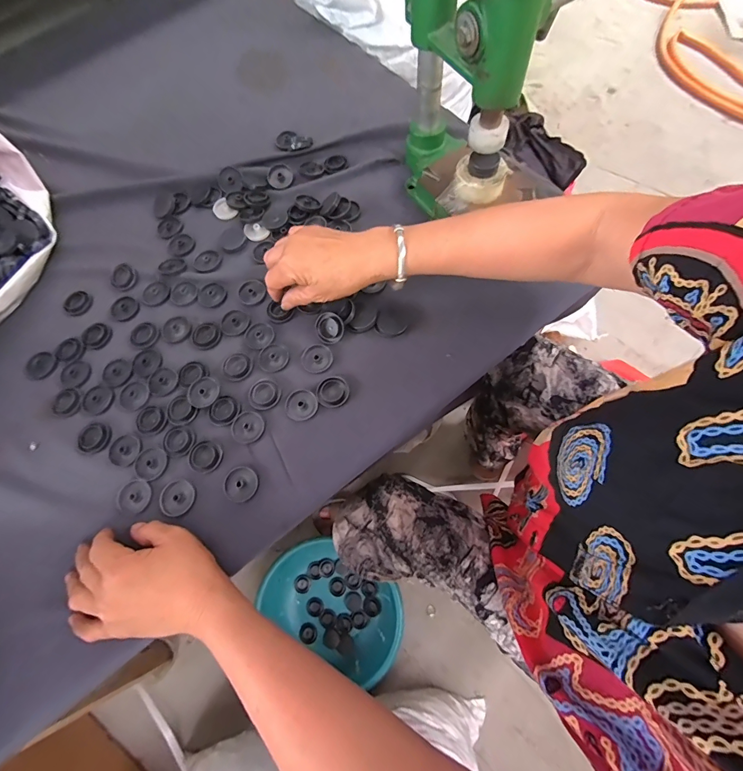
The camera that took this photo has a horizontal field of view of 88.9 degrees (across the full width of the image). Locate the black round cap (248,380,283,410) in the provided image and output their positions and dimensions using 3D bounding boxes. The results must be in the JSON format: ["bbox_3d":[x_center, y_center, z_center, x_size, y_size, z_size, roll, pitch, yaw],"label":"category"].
[{"bbox_3d":[-0.114,0.009,0.404,0.033,0.004,0.033,-2,70,5],"label":"black round cap"}]

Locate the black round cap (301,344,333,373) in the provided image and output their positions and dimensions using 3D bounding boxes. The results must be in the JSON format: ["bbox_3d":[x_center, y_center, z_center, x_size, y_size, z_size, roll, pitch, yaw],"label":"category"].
[{"bbox_3d":[-0.059,-0.030,0.412,0.033,0.004,0.031,-2,70,5],"label":"black round cap"}]

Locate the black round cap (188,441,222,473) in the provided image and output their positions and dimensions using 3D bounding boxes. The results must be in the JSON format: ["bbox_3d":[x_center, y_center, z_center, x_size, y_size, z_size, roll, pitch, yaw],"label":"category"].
[{"bbox_3d":[-0.170,0.072,0.386,0.033,0.004,0.031,-2,70,5],"label":"black round cap"}]

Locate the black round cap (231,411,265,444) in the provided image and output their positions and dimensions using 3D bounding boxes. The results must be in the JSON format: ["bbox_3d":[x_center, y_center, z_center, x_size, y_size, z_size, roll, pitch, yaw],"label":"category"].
[{"bbox_3d":[-0.128,0.043,0.392,0.033,0.004,0.033,-2,70,5],"label":"black round cap"}]

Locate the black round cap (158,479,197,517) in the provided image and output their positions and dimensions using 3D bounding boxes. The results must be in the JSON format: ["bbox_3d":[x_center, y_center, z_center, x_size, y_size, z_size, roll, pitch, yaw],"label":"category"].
[{"bbox_3d":[-0.191,0.110,0.372,0.034,0.004,0.033,-2,70,5],"label":"black round cap"}]

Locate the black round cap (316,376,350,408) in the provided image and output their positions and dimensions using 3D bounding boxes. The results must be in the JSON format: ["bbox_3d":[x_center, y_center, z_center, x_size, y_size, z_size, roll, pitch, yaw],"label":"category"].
[{"bbox_3d":[-0.041,0.006,0.398,0.032,0.006,0.034,-2,70,5],"label":"black round cap"}]

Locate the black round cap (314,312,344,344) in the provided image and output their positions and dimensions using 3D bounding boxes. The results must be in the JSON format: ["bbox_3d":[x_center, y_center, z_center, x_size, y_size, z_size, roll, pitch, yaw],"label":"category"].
[{"bbox_3d":[-0.046,-0.062,0.410,0.031,0.006,0.032,15,110,-2],"label":"black round cap"}]

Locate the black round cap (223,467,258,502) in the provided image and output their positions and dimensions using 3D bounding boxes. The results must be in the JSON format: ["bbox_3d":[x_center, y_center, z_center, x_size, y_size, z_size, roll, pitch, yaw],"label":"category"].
[{"bbox_3d":[-0.128,0.096,0.371,0.033,0.004,0.032,-2,70,5],"label":"black round cap"}]

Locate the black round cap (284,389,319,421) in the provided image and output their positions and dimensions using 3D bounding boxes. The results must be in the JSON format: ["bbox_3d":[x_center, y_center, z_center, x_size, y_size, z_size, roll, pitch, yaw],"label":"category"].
[{"bbox_3d":[-0.074,0.020,0.399,0.033,0.004,0.033,-2,70,5],"label":"black round cap"}]

